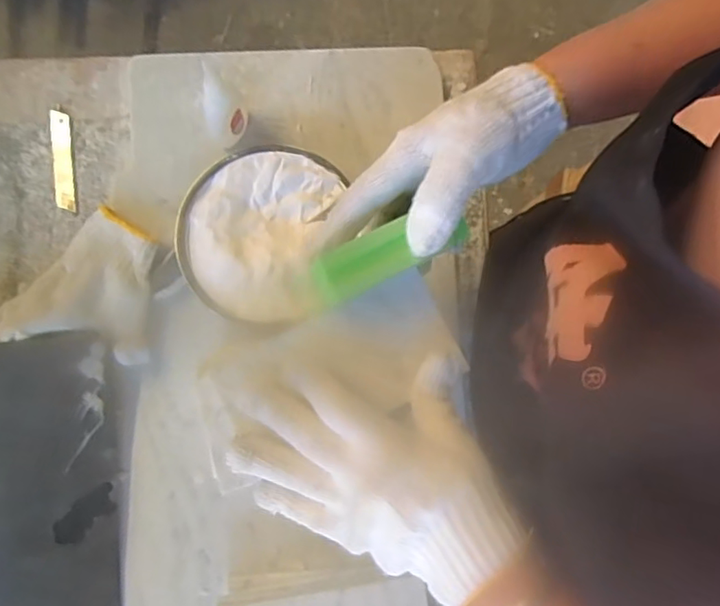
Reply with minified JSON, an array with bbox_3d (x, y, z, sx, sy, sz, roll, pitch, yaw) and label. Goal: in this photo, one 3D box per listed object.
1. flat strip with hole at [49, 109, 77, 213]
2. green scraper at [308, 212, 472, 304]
[{"bbox_3d":[-0.272,-0.131,0.502,0.018,0.004,0.097,-9,79,-7],"label":"flat strip with hole"},{"bbox_3d":[0.018,-0.031,0.323,0.093,0.006,0.031,-21,80,-4],"label":"green scraper"}]

